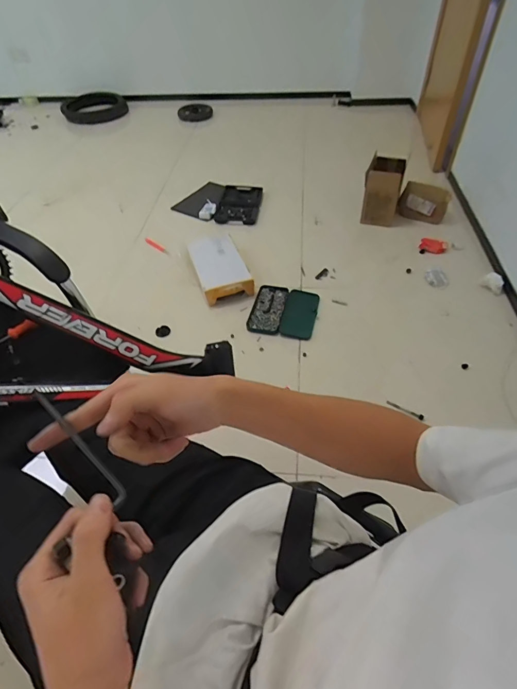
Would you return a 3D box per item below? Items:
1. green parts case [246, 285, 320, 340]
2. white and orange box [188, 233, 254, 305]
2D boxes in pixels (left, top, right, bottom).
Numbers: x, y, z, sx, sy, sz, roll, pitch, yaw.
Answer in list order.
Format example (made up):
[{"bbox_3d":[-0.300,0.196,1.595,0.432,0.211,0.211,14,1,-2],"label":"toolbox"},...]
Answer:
[{"bbox_3d":[0.098,-0.131,1.530,0.248,0.035,0.267,10,50,9],"label":"green parts case"},{"bbox_3d":[-0.156,-0.314,1.632,0.199,0.100,0.308,-15,51,-12],"label":"white and orange box"}]

